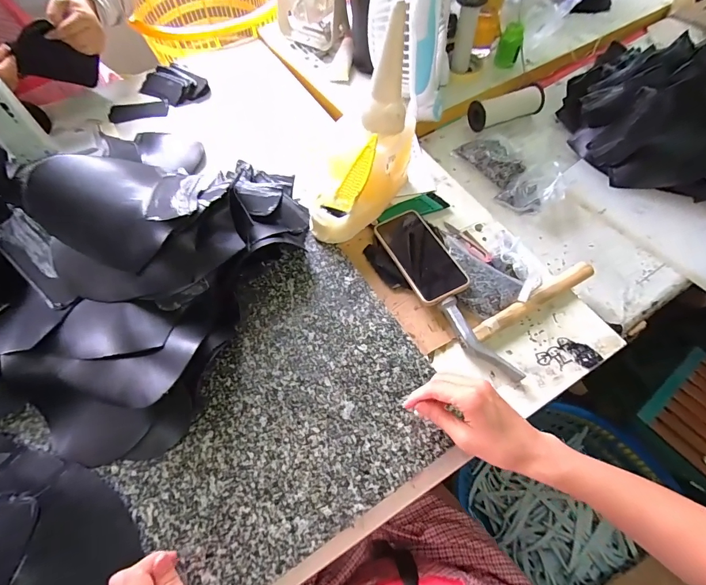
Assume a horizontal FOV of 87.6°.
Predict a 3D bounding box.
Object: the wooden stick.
[{"bbox_3d":[0.260,0.009,0.526,0.214,0.019,0.026,-28,64,-13],"label":"wooden stick"}]

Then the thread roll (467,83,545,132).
[{"bbox_3d":[0.314,-0.375,0.744,0.149,0.049,0.050,-15,62,-6],"label":"thread roll"}]

